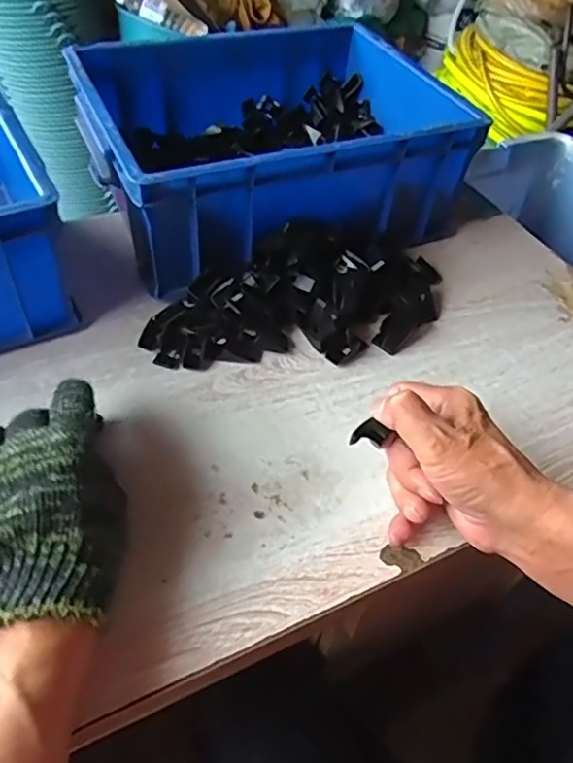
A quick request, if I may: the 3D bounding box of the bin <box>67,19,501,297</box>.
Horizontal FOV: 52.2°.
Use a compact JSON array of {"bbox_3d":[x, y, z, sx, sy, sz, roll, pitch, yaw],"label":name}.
[{"bbox_3d":[-0.018,-0.241,0.592,0.326,0.116,0.258,-16,53,-19],"label":"bin"}]

